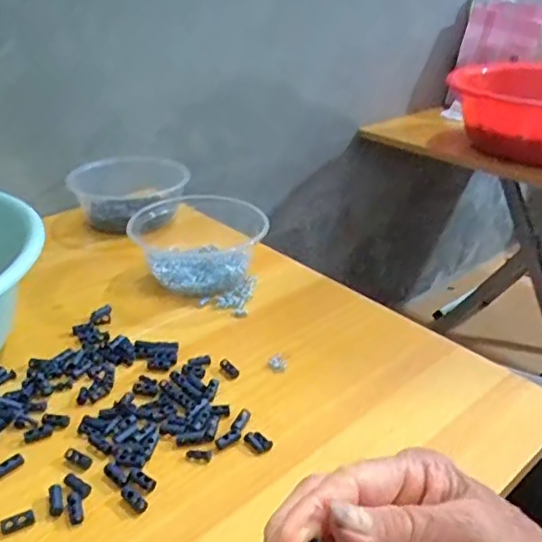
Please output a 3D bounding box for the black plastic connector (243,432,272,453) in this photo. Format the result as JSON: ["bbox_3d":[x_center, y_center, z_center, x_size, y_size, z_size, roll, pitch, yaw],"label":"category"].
[{"bbox_3d":[-0.009,0.116,0.390,0.019,0.004,0.013,26,37,36],"label":"black plastic connector"}]

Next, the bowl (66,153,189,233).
[{"bbox_3d":[-0.180,-0.100,0.716,0.115,0.058,0.125,1,29,-1],"label":"bowl"}]

